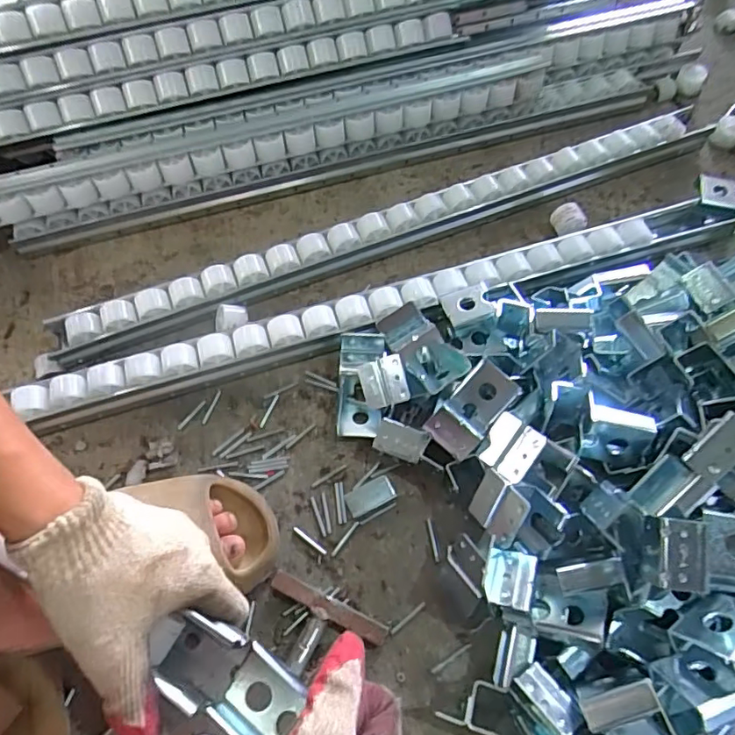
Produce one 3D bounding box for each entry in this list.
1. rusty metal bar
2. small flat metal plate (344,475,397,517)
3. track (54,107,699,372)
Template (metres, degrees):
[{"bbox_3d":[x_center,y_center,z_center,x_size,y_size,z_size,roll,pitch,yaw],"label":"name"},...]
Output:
[{"bbox_3d":[-0.033,0.199,0.461,0.103,0.008,0.017,23,65,12],"label":"rusty metal bar"},{"bbox_3d":[0.003,0.120,0.518,0.047,0.004,0.024,-25,65,-12],"label":"small flat metal plate"},{"bbox_3d":[0.038,-0.158,0.627,0.787,0.052,0.053,-19,64,-9],"label":"track"}]

